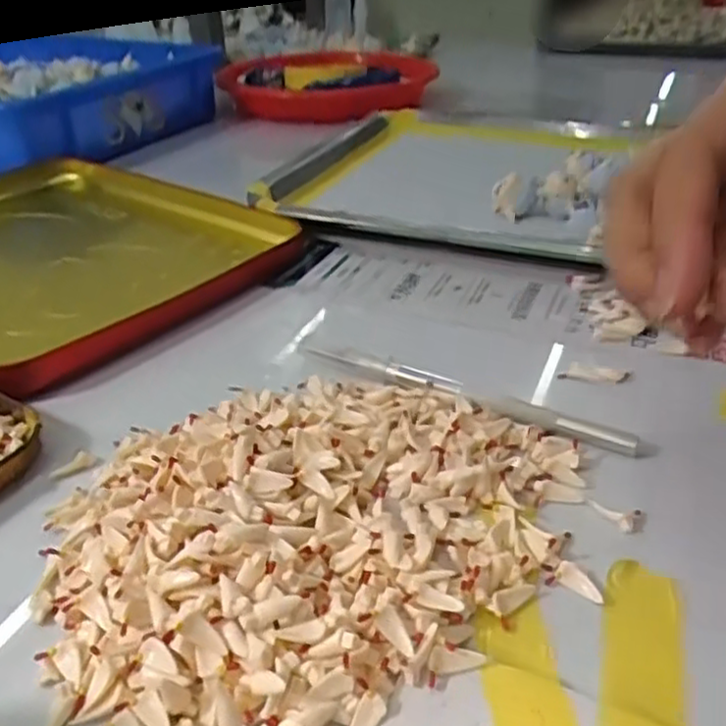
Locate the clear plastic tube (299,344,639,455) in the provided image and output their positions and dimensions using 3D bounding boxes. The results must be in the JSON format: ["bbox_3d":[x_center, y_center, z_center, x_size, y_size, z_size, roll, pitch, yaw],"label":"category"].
[{"bbox_3d":[0.036,0.011,0.287,0.141,0.007,0.008,16,36,25],"label":"clear plastic tube"}]

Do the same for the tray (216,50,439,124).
[{"bbox_3d":[-0.027,-0.288,0.748,0.198,0.048,0.191,10,34,17],"label":"tray"}]

